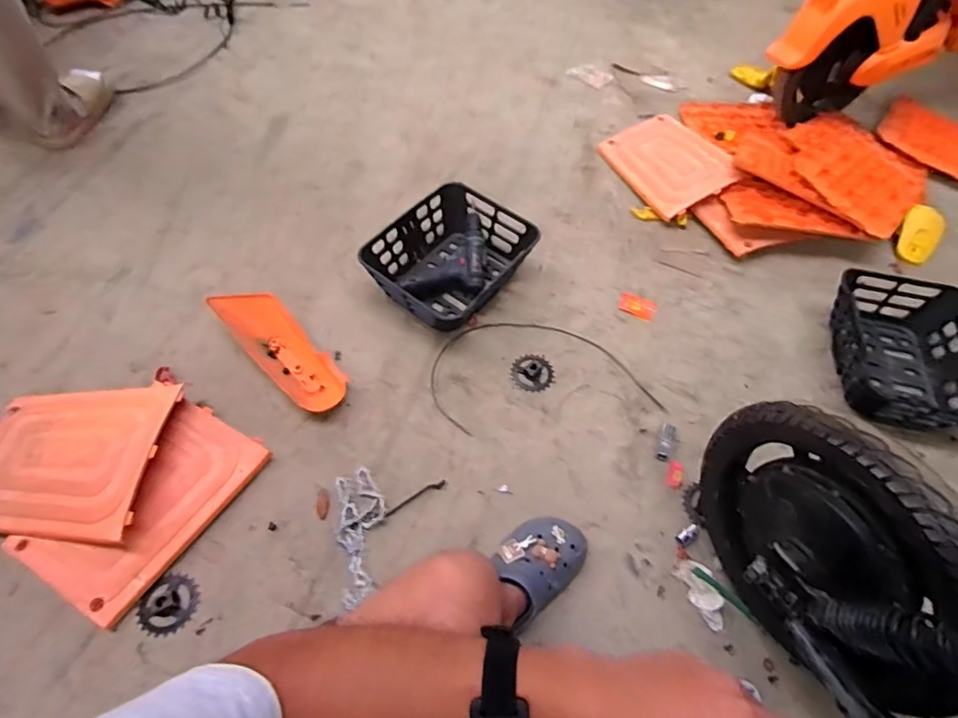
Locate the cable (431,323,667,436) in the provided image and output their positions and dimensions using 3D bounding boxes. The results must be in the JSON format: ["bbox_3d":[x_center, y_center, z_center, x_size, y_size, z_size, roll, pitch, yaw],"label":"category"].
[{"bbox_3d":[0.123,0.018,1.040,0.440,0.022,0.237,-7,61,-6],"label":"cable"}]

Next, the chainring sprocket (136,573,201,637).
[{"bbox_3d":[-0.475,0.378,0.797,0.083,0.009,0.085,1,61,-1],"label":"chainring sprocket"}]

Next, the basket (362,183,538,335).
[{"bbox_3d":[-0.053,-0.219,1.109,0.267,0.118,0.319,34,63,16],"label":"basket"}]

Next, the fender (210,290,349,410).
[{"bbox_3d":[-0.388,-0.025,1.020,0.332,0.050,0.109,41,67,19],"label":"fender"}]

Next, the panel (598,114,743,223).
[{"bbox_3d":[0.495,-0.516,1.350,0.243,0.018,0.321,-28,61,-6],"label":"panel"}]

